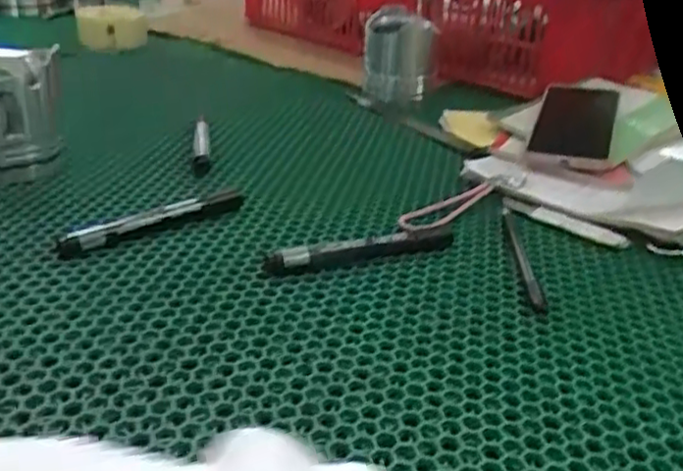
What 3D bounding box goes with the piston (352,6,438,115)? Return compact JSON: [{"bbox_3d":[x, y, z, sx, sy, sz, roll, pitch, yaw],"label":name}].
[{"bbox_3d":[0.067,-0.216,0.828,0.084,0.096,0.084,5,29,2],"label":"piston"}]

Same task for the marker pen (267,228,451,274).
[{"bbox_3d":[0.016,0.011,0.482,0.143,0.016,0.015,-7,30,-23],"label":"marker pen"}]

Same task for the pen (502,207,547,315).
[{"bbox_3d":[0.131,0.014,0.501,0.010,0.006,0.145,6,27,1],"label":"pen"}]

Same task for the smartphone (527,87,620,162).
[{"bbox_3d":[0.230,-0.113,0.679,0.071,0.007,0.139,9,42,21],"label":"smartphone"}]

